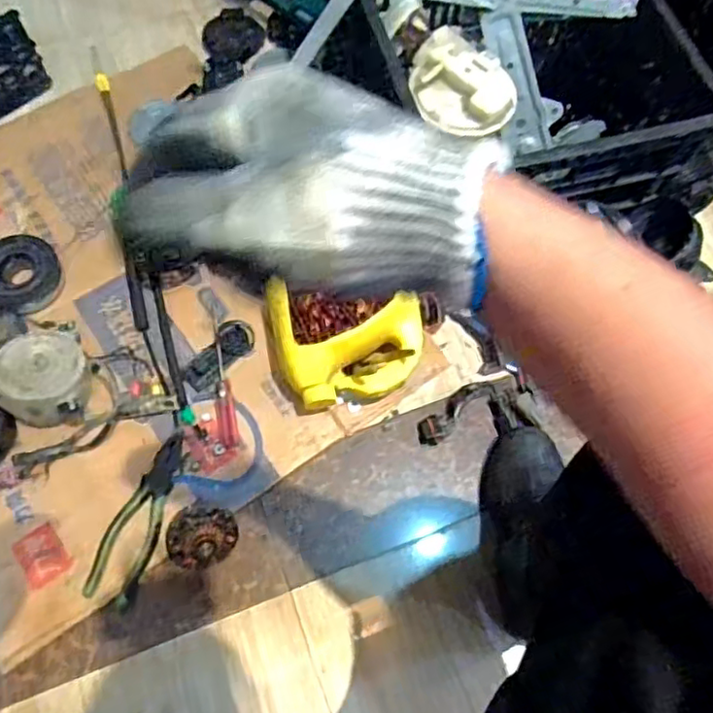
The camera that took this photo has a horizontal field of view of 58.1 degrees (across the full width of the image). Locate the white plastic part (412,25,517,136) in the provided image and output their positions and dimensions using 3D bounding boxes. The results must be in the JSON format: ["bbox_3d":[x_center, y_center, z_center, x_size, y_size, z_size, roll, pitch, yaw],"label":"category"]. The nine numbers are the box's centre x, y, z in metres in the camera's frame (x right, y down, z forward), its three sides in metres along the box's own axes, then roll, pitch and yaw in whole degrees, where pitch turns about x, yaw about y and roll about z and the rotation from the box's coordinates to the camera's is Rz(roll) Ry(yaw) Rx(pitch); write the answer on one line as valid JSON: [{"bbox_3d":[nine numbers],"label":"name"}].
[{"bbox_3d":[0.119,-0.303,0.711,0.116,0.035,0.103,10,67,2],"label":"white plastic part"}]

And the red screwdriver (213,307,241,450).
[{"bbox_3d":[-0.175,0.025,0.821,0.023,0.017,0.193,-12,68,-7],"label":"red screwdriver"}]

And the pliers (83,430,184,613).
[{"bbox_3d":[-0.248,0.182,0.746,0.053,0.015,0.200,18,65,6],"label":"pliers"}]

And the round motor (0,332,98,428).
[{"bbox_3d":[-0.372,0.027,0.779,0.118,0.067,0.110,27,69,9],"label":"round motor"}]

